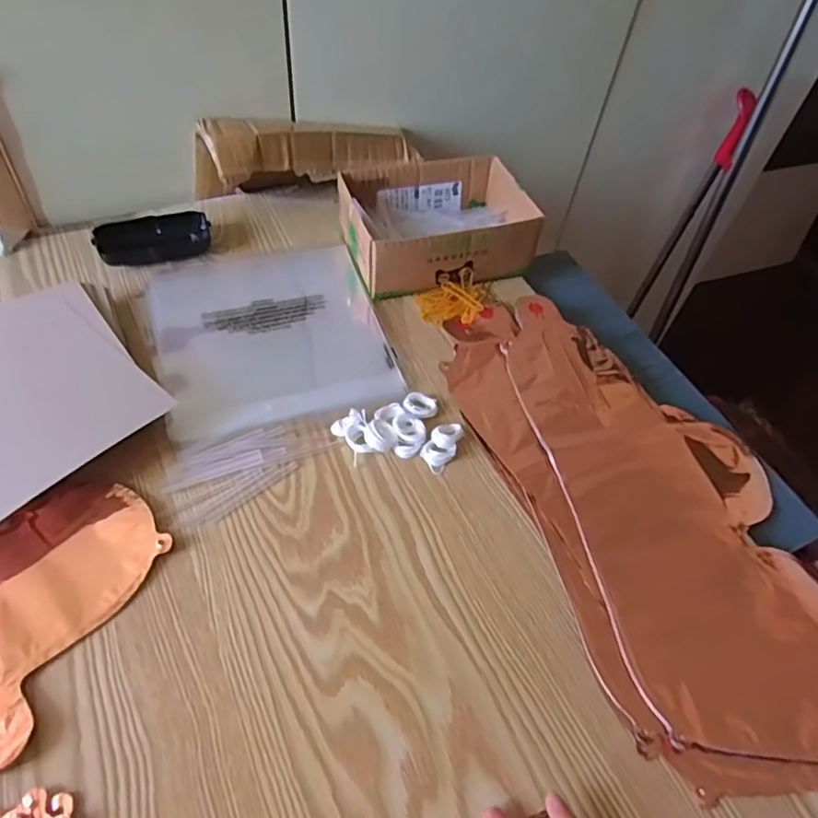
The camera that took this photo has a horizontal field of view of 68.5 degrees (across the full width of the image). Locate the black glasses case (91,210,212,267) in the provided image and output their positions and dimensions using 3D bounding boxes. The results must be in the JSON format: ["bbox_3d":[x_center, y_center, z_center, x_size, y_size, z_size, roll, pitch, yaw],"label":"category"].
[{"bbox_3d":[-0.260,-0.176,0.615,0.108,0.024,0.050,-20,57,-20],"label":"black glasses case"}]

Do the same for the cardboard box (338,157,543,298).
[{"bbox_3d":[0.029,-0.196,0.638,0.181,0.065,0.135,-10,54,-13],"label":"cardboard box"}]

